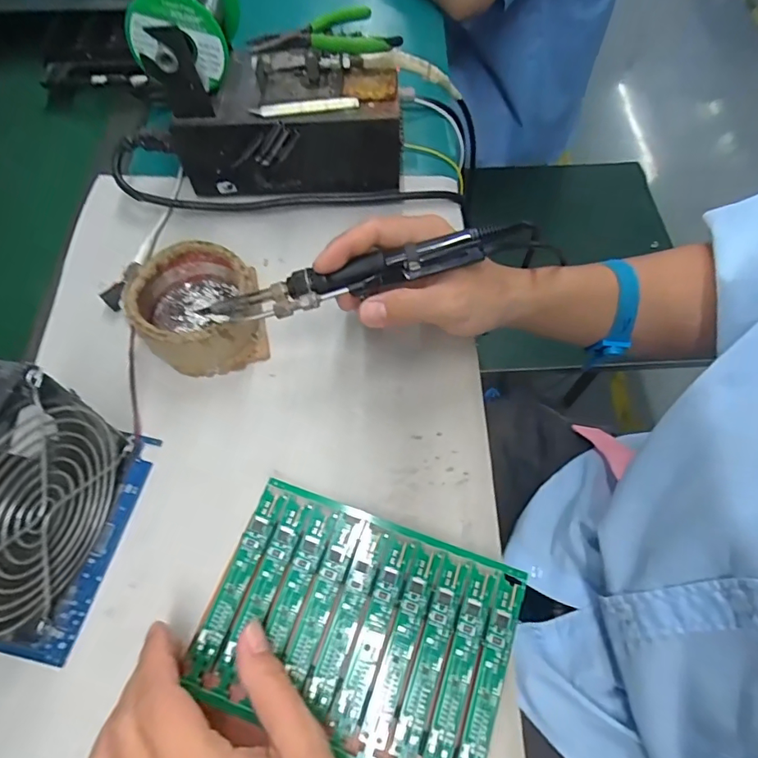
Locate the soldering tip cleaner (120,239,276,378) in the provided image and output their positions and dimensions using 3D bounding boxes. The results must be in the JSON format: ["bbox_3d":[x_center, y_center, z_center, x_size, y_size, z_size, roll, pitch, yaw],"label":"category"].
[{"bbox_3d":[-0.126,-0.052,0.358,0.090,0.042,0.091,0,65,-1],"label":"soldering tip cleaner"}]

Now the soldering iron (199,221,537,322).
[{"bbox_3d":[-0.006,-0.064,0.320,0.217,0.026,0.026,-15,65,4],"label":"soldering iron"}]

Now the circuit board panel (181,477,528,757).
[{"bbox_3d":[-0.011,0.139,0.281,0.163,0.005,0.119,19,66,7],"label":"circuit board panel"}]

